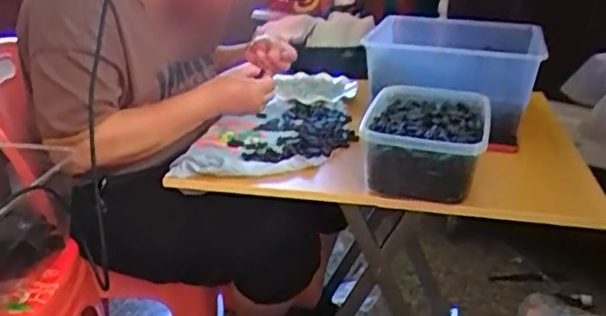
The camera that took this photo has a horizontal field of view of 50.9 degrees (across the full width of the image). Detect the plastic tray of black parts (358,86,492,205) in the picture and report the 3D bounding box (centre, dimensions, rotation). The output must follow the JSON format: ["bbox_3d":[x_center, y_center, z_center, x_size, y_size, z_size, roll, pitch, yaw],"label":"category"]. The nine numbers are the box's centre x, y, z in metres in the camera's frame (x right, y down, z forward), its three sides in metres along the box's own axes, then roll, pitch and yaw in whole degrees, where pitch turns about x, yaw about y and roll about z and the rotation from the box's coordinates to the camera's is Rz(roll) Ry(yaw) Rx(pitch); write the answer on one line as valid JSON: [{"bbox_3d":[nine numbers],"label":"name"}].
[{"bbox_3d":[0.178,-0.023,0.924,0.169,0.094,0.255,7,23,18],"label":"plastic tray of black parts"}]

